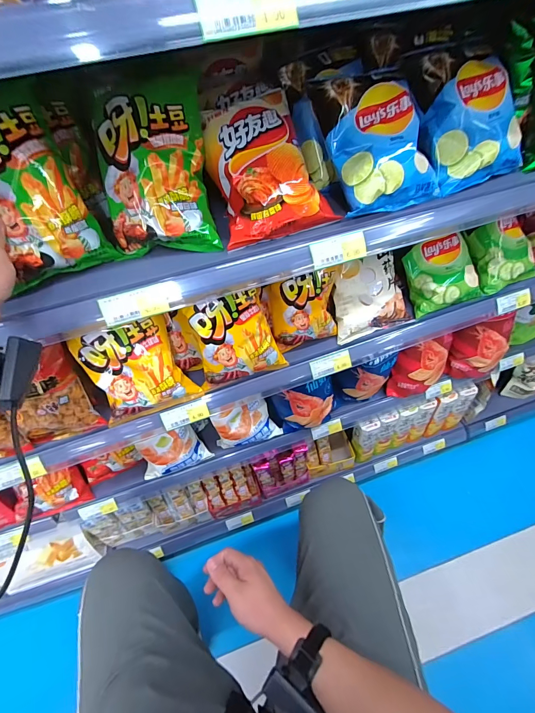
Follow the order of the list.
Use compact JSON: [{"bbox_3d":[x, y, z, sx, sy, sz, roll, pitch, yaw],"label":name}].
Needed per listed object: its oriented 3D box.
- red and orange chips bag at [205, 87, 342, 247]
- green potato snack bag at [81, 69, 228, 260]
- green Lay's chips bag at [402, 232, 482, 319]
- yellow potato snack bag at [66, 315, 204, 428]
[{"bbox_3d":[-0.003,-0.270,0.463,0.156,0.060,0.212,-15,84,-4],"label":"red and orange chips bag"},{"bbox_3d":[-0.150,-0.248,0.429,0.140,0.211,0.042,-6,13,-4],"label":"green potato snack bag"},{"bbox_3d":[0.359,-0.168,0.666,0.138,0.055,0.140,-15,87,3],"label":"green Lay's chips bag"},{"bbox_3d":[-0.217,0.026,0.547,0.158,0.170,0.055,-17,20,-4],"label":"yellow potato snack bag"}]

